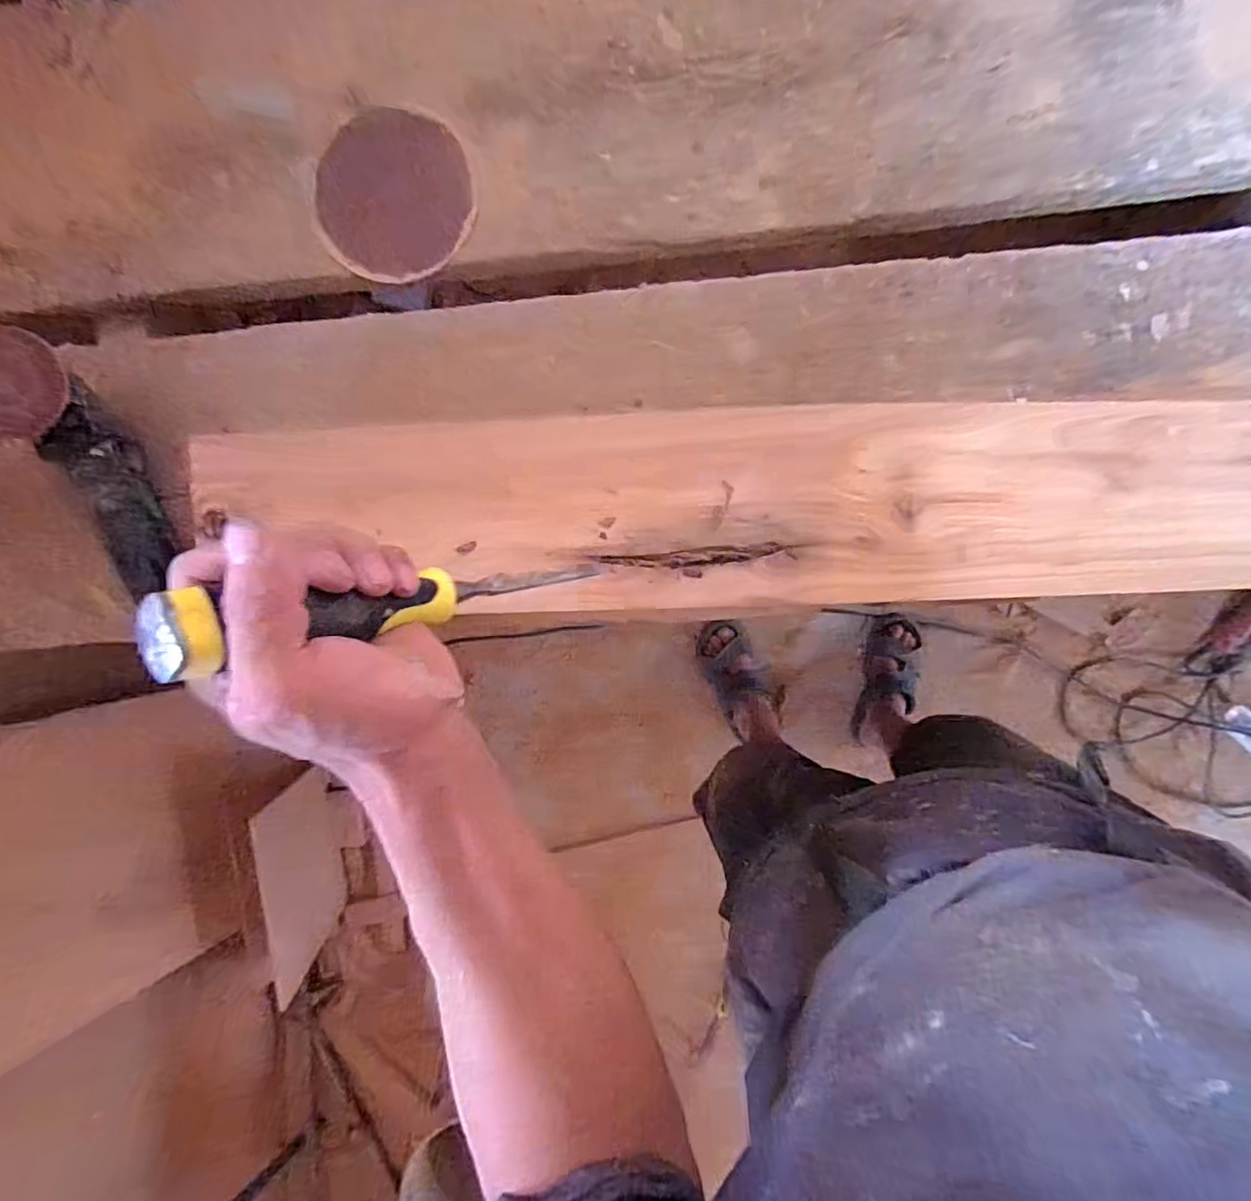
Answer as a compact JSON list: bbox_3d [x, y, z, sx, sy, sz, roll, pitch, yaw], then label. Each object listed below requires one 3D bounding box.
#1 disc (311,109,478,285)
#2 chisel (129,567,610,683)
[{"bbox_3d":[-0.231,-0.401,0.602,0.160,0.005,0.152,12,95,4],"label":"disc"},{"bbox_3d":[-0.092,-0.003,0.307,0.026,0.249,0.029,-7,94,32],"label":"chisel"}]

